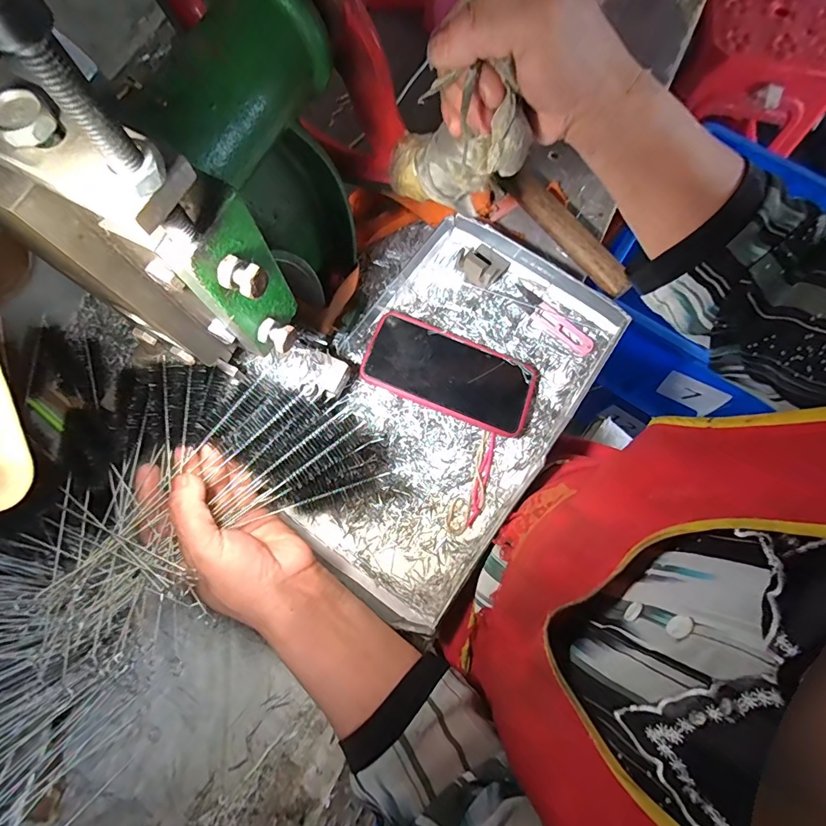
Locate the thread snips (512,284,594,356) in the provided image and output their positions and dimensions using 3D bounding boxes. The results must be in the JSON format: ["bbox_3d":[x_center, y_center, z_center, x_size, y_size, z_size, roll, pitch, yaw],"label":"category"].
[{"bbox_3d":[0.145,-0.097,0.446,0.097,0.004,0.027,40,78,8],"label":"thread snips"}]

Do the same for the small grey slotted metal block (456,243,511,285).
[{"bbox_3d":[0.073,-0.157,0.447,0.046,0.027,0.042,31,77,6],"label":"small grey slotted metal block"}]

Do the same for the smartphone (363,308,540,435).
[{"bbox_3d":[0.037,-0.038,0.411,0.161,0.010,0.079,22,72,-3],"label":"smartphone"}]

